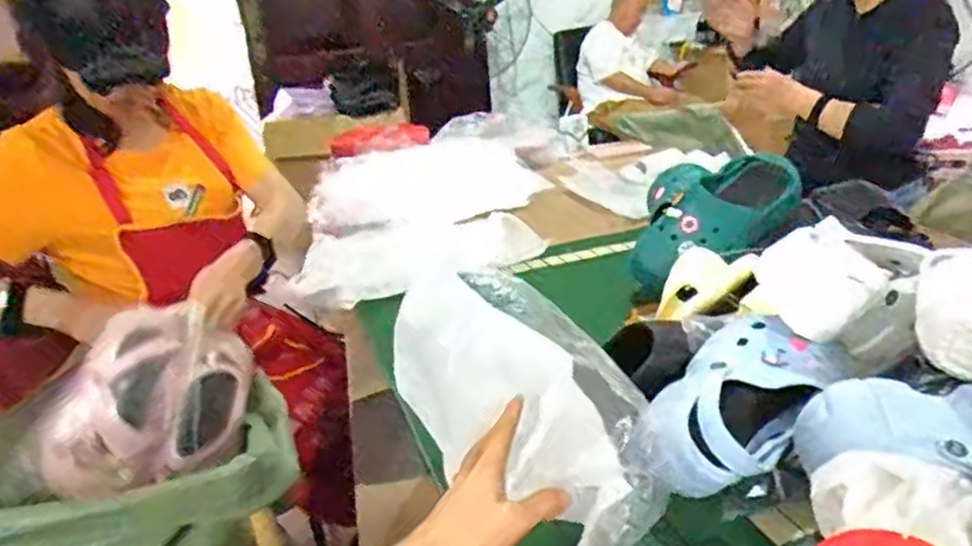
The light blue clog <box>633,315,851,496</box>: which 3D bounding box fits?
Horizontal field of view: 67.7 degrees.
[{"bbox_3d":[0.230,0.123,0.666,0.124,0.076,0.246,14,28,43],"label":"light blue clog"}]

